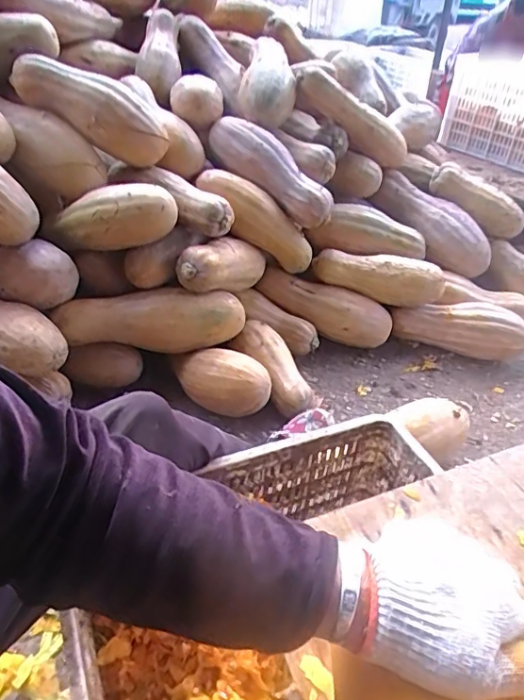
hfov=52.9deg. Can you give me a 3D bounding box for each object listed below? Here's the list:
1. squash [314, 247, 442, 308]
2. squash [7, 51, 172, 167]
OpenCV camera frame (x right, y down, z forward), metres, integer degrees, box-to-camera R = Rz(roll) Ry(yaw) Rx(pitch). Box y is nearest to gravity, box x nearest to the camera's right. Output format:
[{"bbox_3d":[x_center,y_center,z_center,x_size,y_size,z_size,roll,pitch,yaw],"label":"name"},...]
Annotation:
[{"bbox_3d":[0.292,-0.180,1.337,0.326,0.099,0.102,12,39,10],"label":"squash"},{"bbox_3d":[-0.336,-0.486,1.056,0.314,0.123,0.113,26,37,-11],"label":"squash"}]

